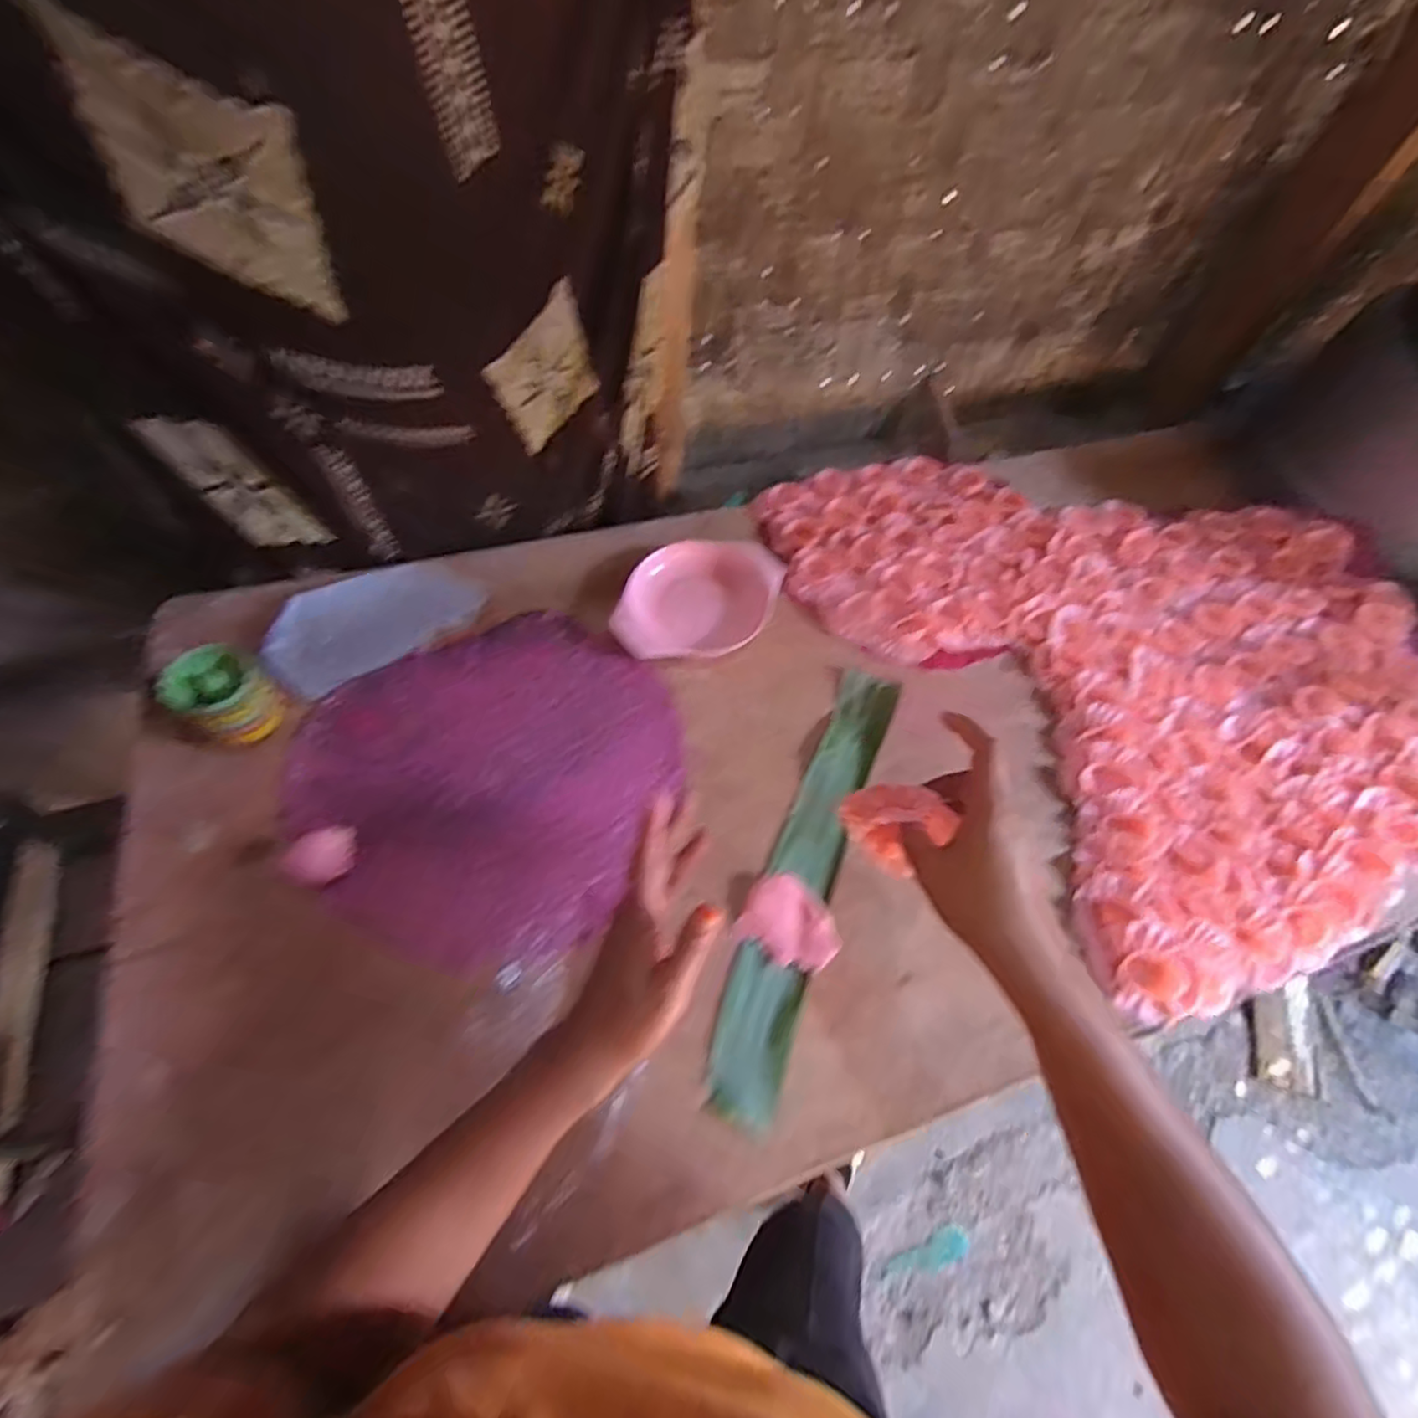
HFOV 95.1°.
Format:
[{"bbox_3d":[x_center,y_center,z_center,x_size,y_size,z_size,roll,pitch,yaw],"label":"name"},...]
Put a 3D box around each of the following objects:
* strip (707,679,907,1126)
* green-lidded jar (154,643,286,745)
[{"bbox_3d":[0.090,0.133,0.573,0.061,0.008,0.411,21,62,8],"label":"strip"},{"bbox_3d":[-0.413,-0.008,0.561,0.059,0.078,0.061,1,60,-2],"label":"green-lidded jar"}]

